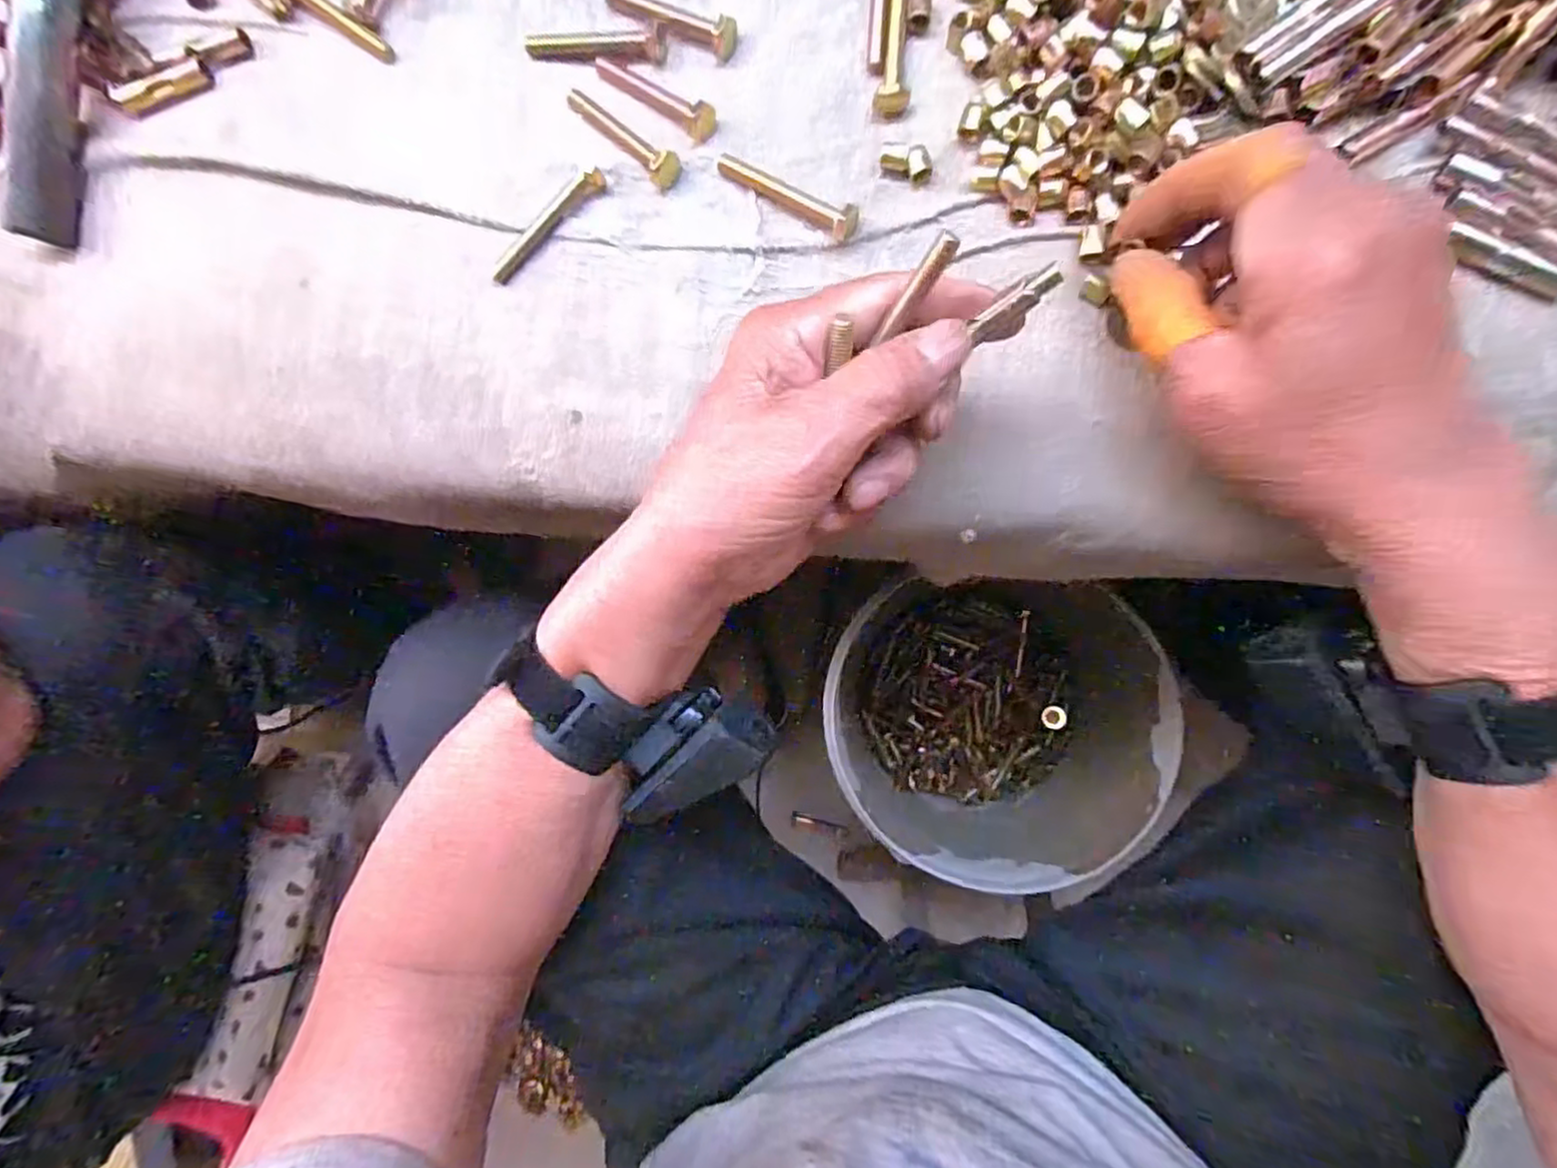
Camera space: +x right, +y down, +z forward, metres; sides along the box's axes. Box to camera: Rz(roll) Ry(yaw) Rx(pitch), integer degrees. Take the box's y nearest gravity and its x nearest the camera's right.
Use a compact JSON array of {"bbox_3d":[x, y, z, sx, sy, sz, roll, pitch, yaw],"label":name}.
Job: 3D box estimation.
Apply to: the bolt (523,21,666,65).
[{"bbox_3d":[-0.082,-0.241,0.303,0.067,0.009,0.016,11,91,9],"label":"bolt"}]

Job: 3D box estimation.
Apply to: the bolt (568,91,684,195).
[{"bbox_3d":[-0.069,-0.196,0.296,0.066,0.010,0.013,43,95,8],"label":"bolt"}]

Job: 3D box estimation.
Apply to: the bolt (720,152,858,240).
[{"bbox_3d":[0.003,-0.163,0.285,0.065,0.009,0.012,31,94,9],"label":"bolt"}]

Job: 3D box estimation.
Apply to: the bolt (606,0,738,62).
[{"bbox_3d":[-0.049,-0.246,0.295,0.065,0.012,0.013,28,93,9],"label":"bolt"}]

